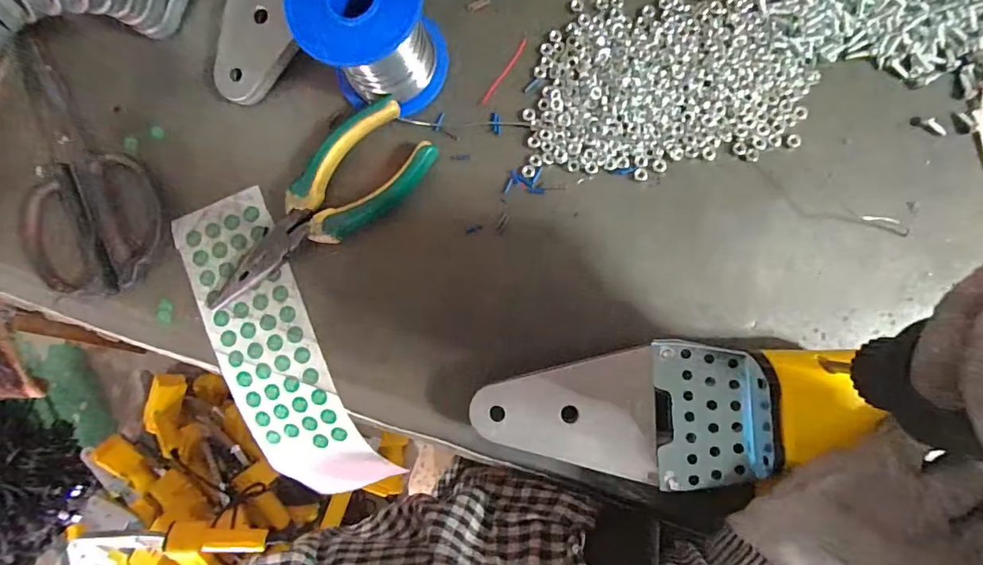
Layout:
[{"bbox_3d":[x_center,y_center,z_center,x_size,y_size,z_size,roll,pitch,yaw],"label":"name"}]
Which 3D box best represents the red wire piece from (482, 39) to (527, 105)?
[{"bbox_3d":[0.007,-0.121,0.282,0.004,0.004,0.043,35,91,6],"label":"red wire piece"}]

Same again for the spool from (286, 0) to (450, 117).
[{"bbox_3d":[-0.061,-0.130,0.256,0.060,0.068,0.058,0,88,5],"label":"spool"}]

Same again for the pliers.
[{"bbox_3d":[-0.103,-0.039,0.279,0.152,0.018,0.050,-37,85,3],"label":"pliers"}]

